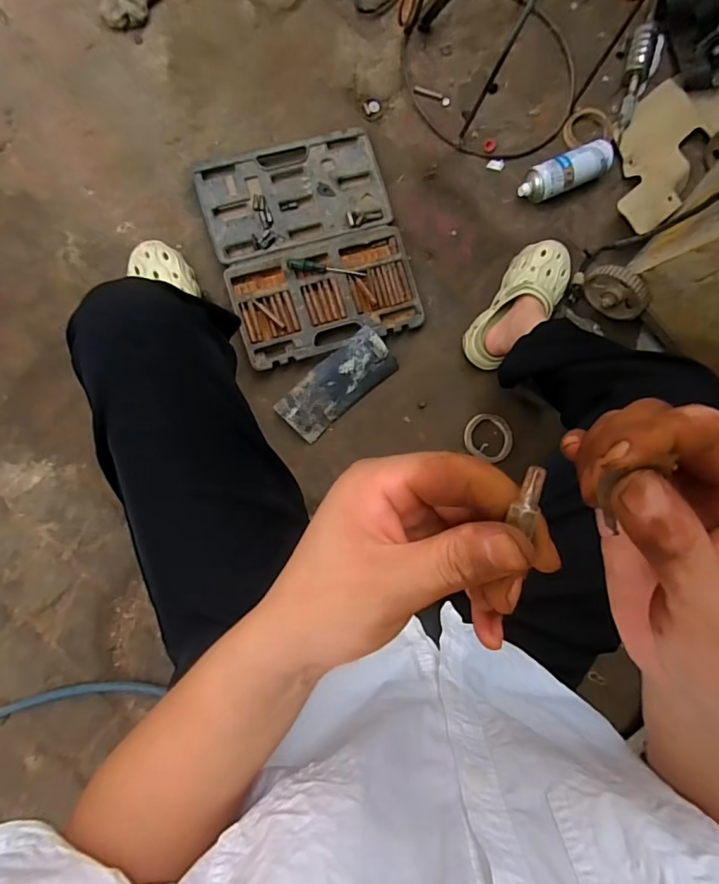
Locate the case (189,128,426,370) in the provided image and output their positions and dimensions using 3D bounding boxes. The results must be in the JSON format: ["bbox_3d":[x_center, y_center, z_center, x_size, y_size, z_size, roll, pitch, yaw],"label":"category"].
[{"bbox_3d":[-0.091,-0.362,0.912,0.339,0.036,0.388,-17,90,-6],"label":"case"}]

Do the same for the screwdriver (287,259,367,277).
[{"bbox_3d":[-0.059,-0.317,0.891,0.142,0.019,0.018,5,88,-6],"label":"screwdriver"}]

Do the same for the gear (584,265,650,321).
[{"bbox_3d":[0.489,-0.283,0.922,0.115,0.101,0.038,39,85,-4],"label":"gear"}]

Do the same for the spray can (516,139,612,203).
[{"bbox_3d":[0.400,-0.520,0.951,0.181,0.066,0.067,-26,91,-6],"label":"spray can"}]

